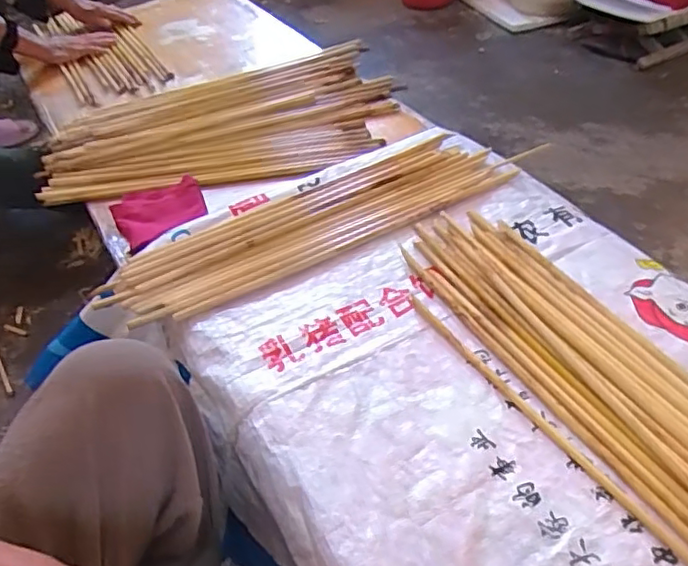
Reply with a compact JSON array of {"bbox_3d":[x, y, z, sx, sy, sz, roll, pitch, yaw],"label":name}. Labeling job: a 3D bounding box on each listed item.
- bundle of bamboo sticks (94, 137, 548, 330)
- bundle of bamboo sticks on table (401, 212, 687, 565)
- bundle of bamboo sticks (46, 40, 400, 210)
[{"bbox_3d":[-0.030,-0.081,0.762,0.521,0.022,0.135,-24,48,-18],"label":"bundle of bamboo sticks"},{"bbox_3d":[0.232,0.082,0.556,0.148,0.021,0.491,-25,48,-18],"label":"bundle of bamboo sticks on table"},{"bbox_3d":[-0.210,-0.288,1.059,0.599,0.040,0.374,-13,45,-8],"label":"bundle of bamboo sticks"}]

